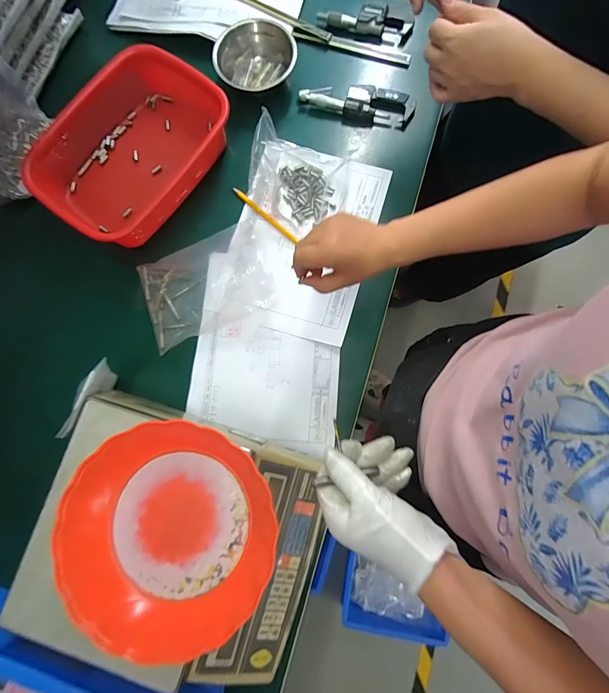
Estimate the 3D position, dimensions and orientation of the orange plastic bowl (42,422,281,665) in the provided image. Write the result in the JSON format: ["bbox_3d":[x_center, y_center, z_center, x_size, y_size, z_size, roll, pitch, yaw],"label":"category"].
[{"bbox_3d":[-0.138,0.189,0.380,0.204,0.053,0.207,0,80,0],"label":"orange plastic bowl"}]

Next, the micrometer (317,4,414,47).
[{"bbox_3d":[0.099,-0.528,0.596,0.150,0.027,0.036,12,80,2],"label":"micrometer"}]

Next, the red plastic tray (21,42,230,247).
[{"bbox_3d":[-0.270,-0.303,0.565,0.214,0.071,0.287,34,82,6],"label":"red plastic tray"}]

